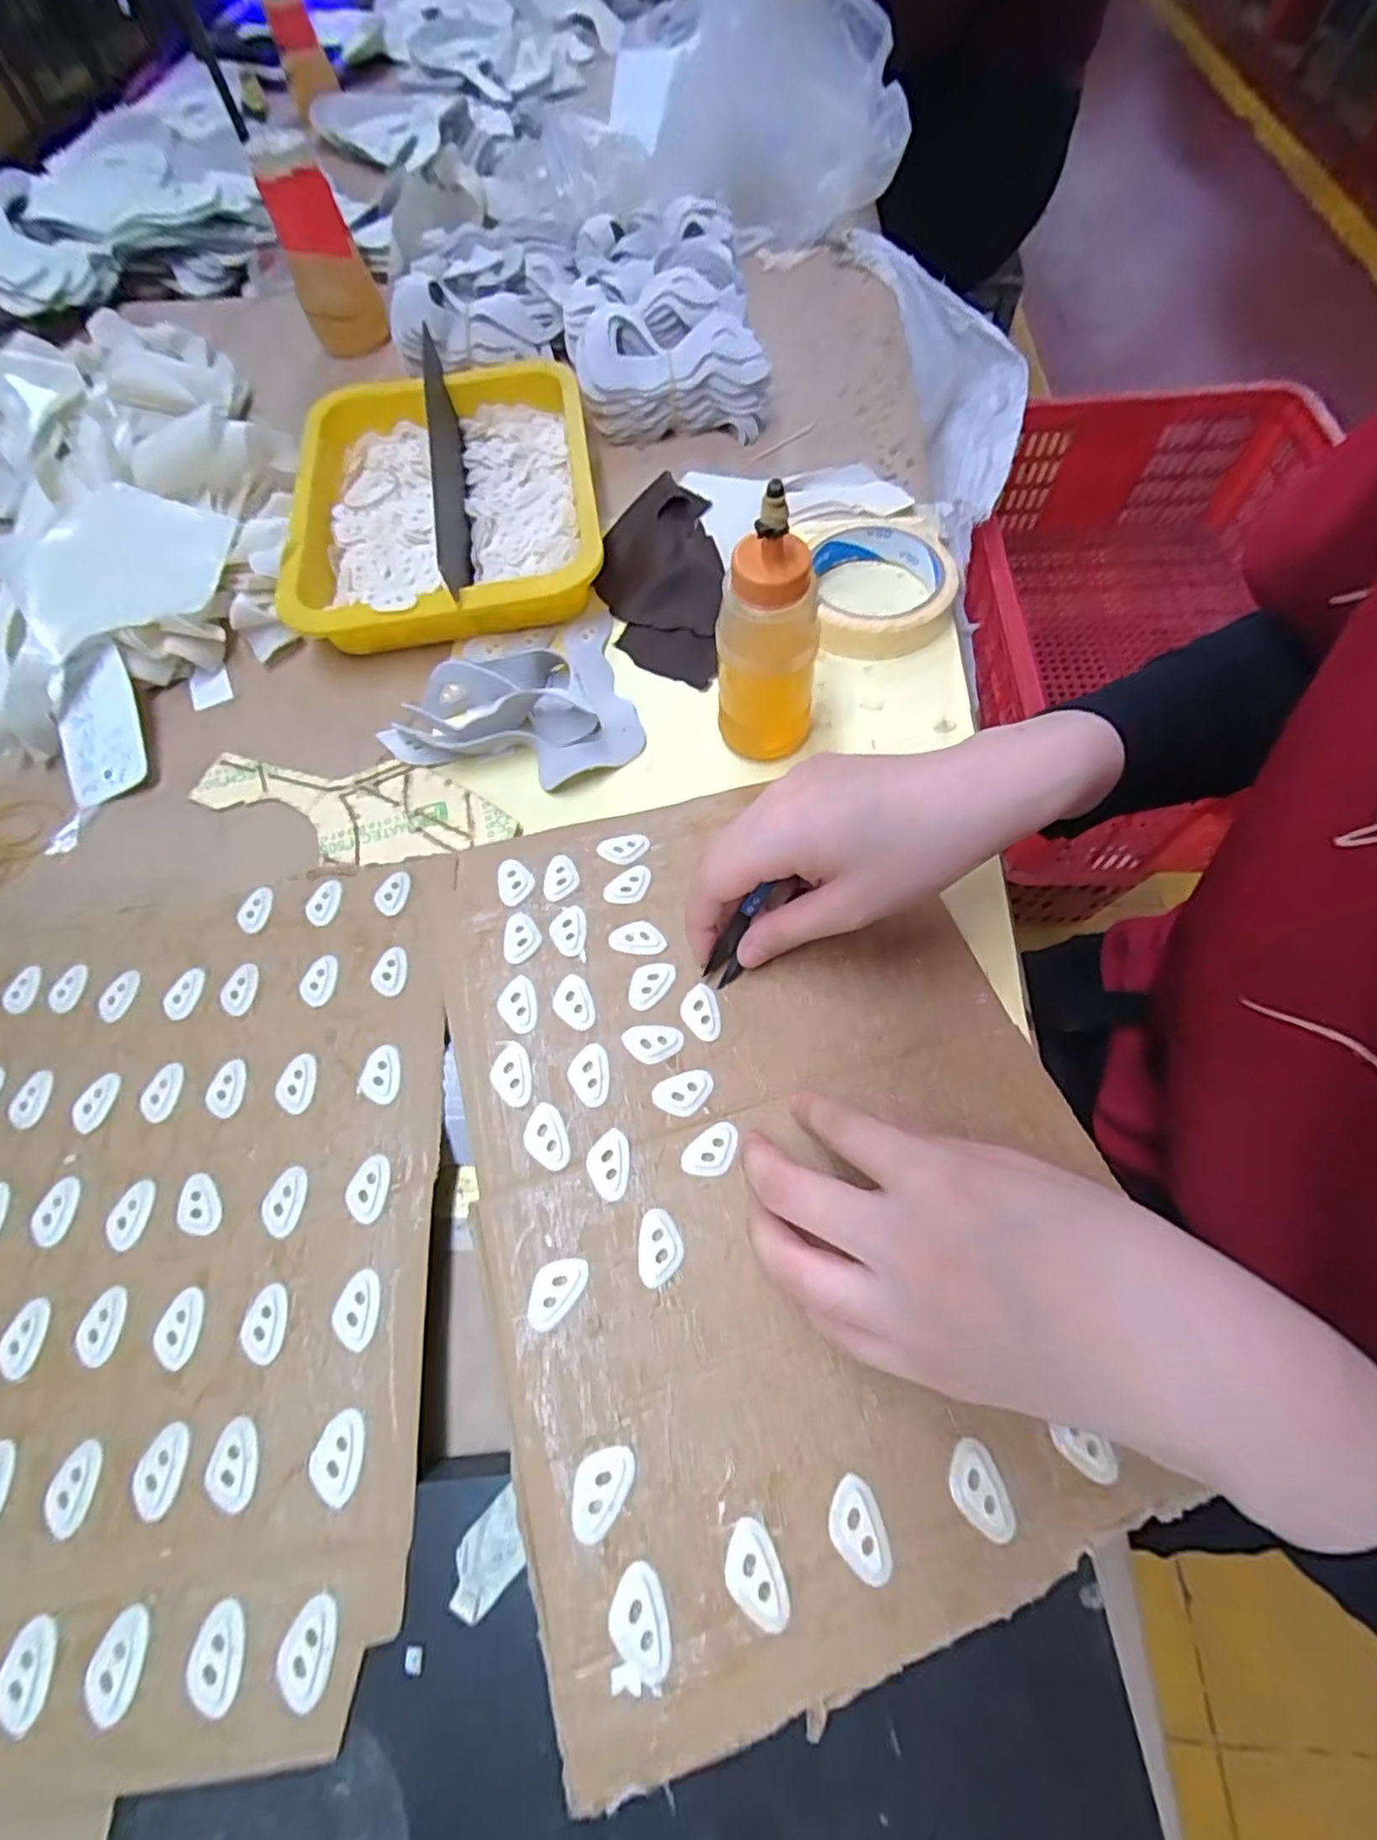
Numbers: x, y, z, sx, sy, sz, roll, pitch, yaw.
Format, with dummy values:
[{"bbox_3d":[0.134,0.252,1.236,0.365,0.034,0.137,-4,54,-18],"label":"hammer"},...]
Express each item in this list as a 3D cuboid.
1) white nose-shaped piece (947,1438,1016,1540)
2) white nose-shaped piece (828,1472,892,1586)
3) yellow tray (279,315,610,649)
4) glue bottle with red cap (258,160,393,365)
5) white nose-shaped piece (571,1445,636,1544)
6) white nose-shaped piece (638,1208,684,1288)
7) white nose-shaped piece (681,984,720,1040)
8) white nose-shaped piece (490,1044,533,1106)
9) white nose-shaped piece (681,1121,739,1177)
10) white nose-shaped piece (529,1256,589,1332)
[{"bbox_3d":[0.094,0.183,0.219,0.017,0.004,0.025,-16,63,-5],"label":"white nose-shaped piece"},{"bbox_3d":[0.053,0.192,0.214,0.017,0.004,0.026,-17,63,-5],"label":"white nose-shaped piece"},{"bbox_3d":[-0.164,-0.289,0.472,0.195,0.047,0.268,-9,62,-1],"label":"yellow tray"},{"bbox_3d":[-0.306,-0.553,0.586,0.064,0.119,0.039,-16,63,-5],"label":"glue bottle with red cap"},{"bbox_3d":[-0.029,0.182,0.218,0.017,0.004,0.026,28,68,17],"label":"white nose-shaped piece"},{"bbox_3d":[-0.011,0.122,0.255,0.016,0.004,0.025,-9,62,-1],"label":"white nose-shaped piece"},{"bbox_3d":[0.005,0.041,0.303,0.016,0.004,0.026,-10,62,-1],"label":"white nose-shaped piece"},{"bbox_3d":[-0.074,0.065,0.284,0.016,0.004,0.026,-12,62,-2],"label":"white nose-shaped piece"},{"bbox_3d":[0.010,0.093,0.277,0.017,0.004,0.025,32,69,18],"label":"white nose-shaped piece"},{"bbox_3d":[-0.048,0.133,0.246,0.016,0.004,0.026,32,69,18],"label":"white nose-shaped piece"}]

